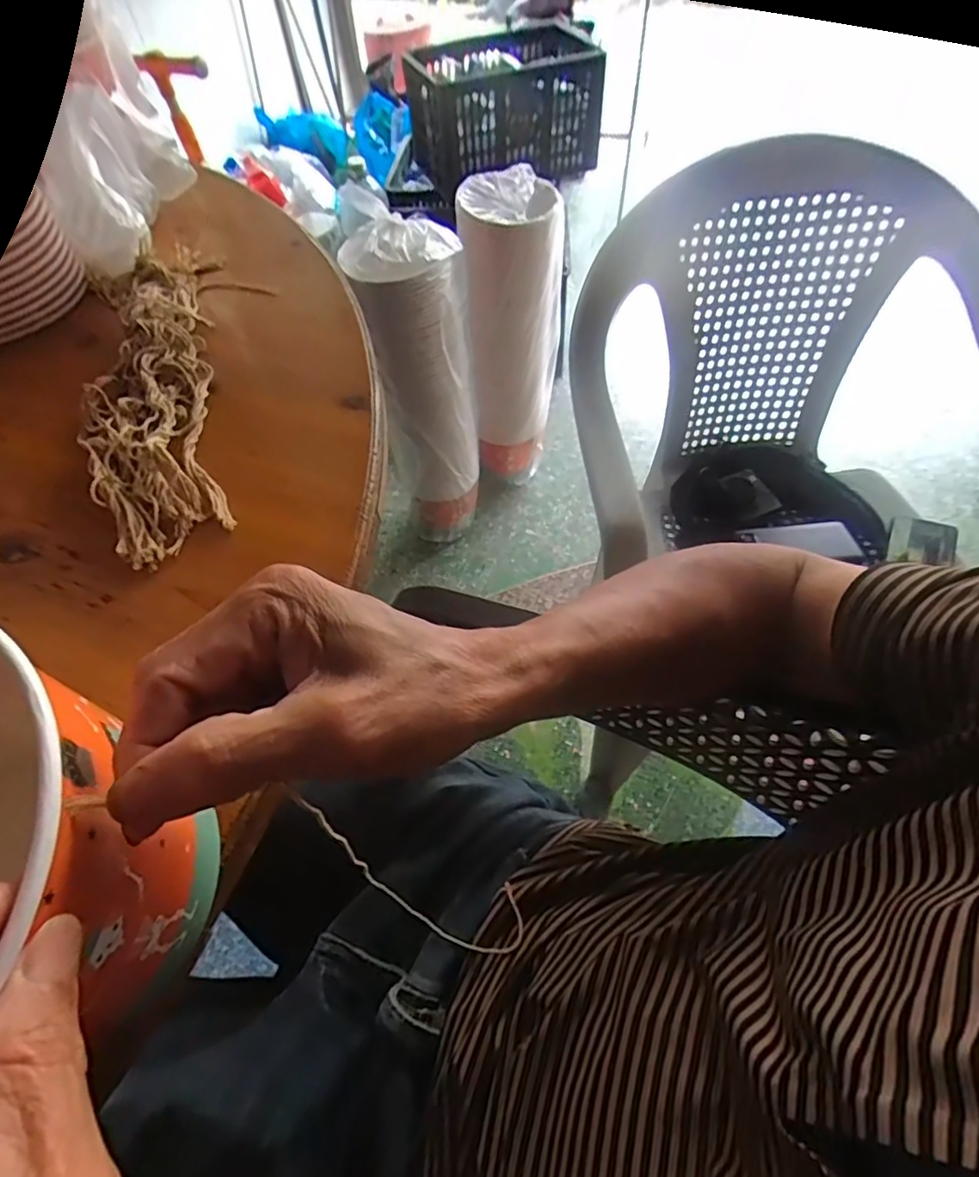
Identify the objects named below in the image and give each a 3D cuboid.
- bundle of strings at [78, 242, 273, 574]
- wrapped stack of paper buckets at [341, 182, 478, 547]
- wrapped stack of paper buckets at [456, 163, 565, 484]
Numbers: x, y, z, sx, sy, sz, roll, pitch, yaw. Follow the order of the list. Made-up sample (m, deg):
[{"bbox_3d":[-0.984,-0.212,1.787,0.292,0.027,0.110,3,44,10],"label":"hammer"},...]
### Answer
[{"bbox_3d":[-0.248,-0.166,0.462,0.122,0.029,0.348,-15,57,-7],"label":"bundle of strings"},{"bbox_3d":[-0.120,-0.343,1.097,0.161,0.664,0.172,-17,57,-9],"label":"wrapped stack of paper buckets"},{"bbox_3d":[0.044,-0.417,1.142,0.160,0.589,0.155,-1,56,3],"label":"wrapped stack of paper buckets"}]

